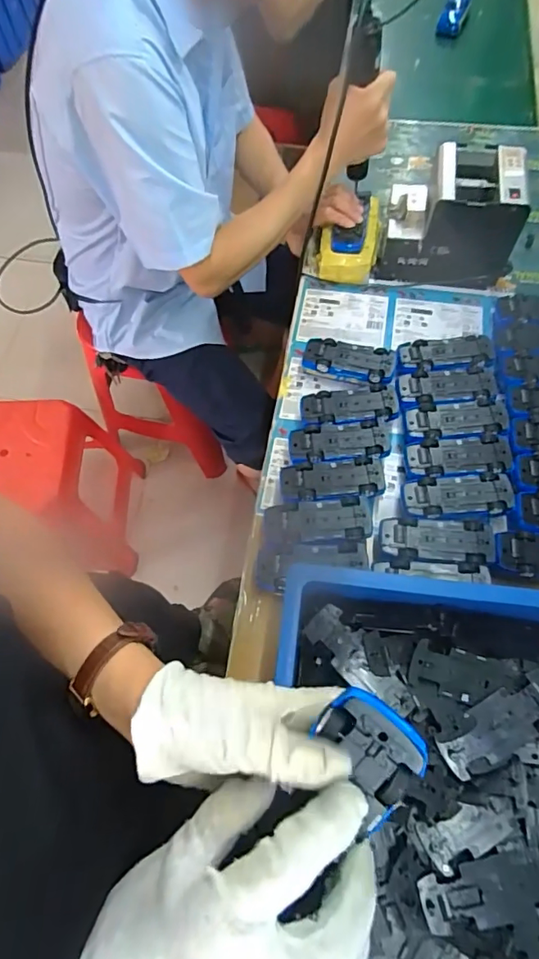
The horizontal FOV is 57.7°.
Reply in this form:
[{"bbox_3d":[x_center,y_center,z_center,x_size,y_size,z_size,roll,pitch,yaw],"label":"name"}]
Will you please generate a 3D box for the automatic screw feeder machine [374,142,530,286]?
[{"bbox_3d":[0.271,-0.396,0.744,0.182,0.146,0.144,8,67,5],"label":"automatic screw feeder machine"}]

